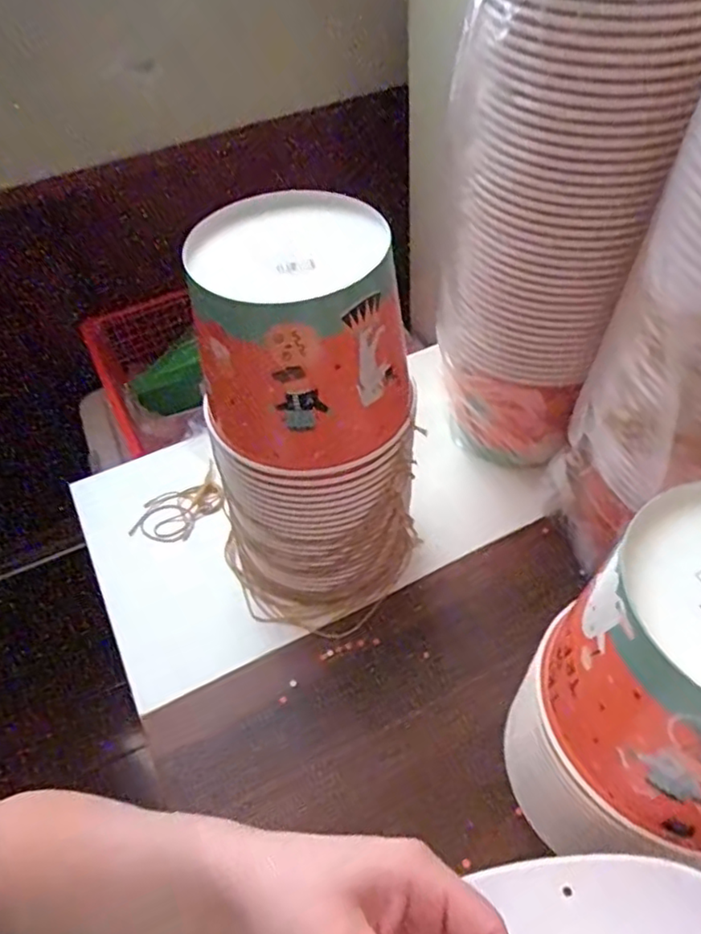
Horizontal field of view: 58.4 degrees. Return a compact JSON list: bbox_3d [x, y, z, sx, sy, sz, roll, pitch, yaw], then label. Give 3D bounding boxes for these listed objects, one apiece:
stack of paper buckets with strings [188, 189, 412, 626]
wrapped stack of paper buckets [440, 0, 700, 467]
[{"bbox_3d":[-0.037,-0.018,0.487,0.163,0.302,0.150,-21,52,-12],"label":"stack of paper buckets with strings"},{"bbox_3d":[0.169,-0.198,0.526,0.171,0.408,0.169,9,52,13],"label":"wrapped stack of paper buckets"}]

